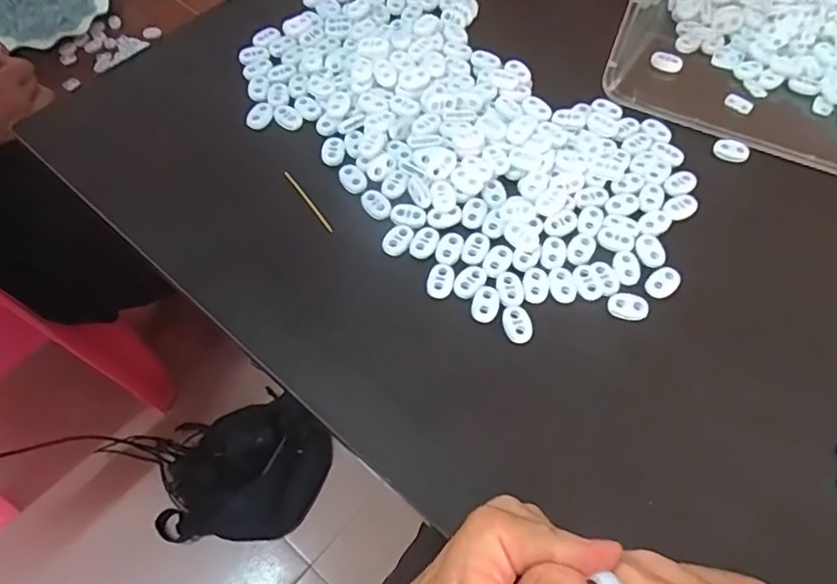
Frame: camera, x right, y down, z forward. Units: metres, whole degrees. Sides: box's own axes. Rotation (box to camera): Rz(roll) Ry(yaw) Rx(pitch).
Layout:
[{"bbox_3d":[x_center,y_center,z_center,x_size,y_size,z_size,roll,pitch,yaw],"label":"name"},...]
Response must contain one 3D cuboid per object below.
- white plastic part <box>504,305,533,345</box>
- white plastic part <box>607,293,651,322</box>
[{"bbox_3d":[0.057,0.019,0.339,0.015,0.004,0.022,-9,62,-5],"label":"white plastic part"},{"bbox_3d":[0.123,0.008,0.344,0.023,0.004,0.015,7,62,4],"label":"white plastic part"}]

